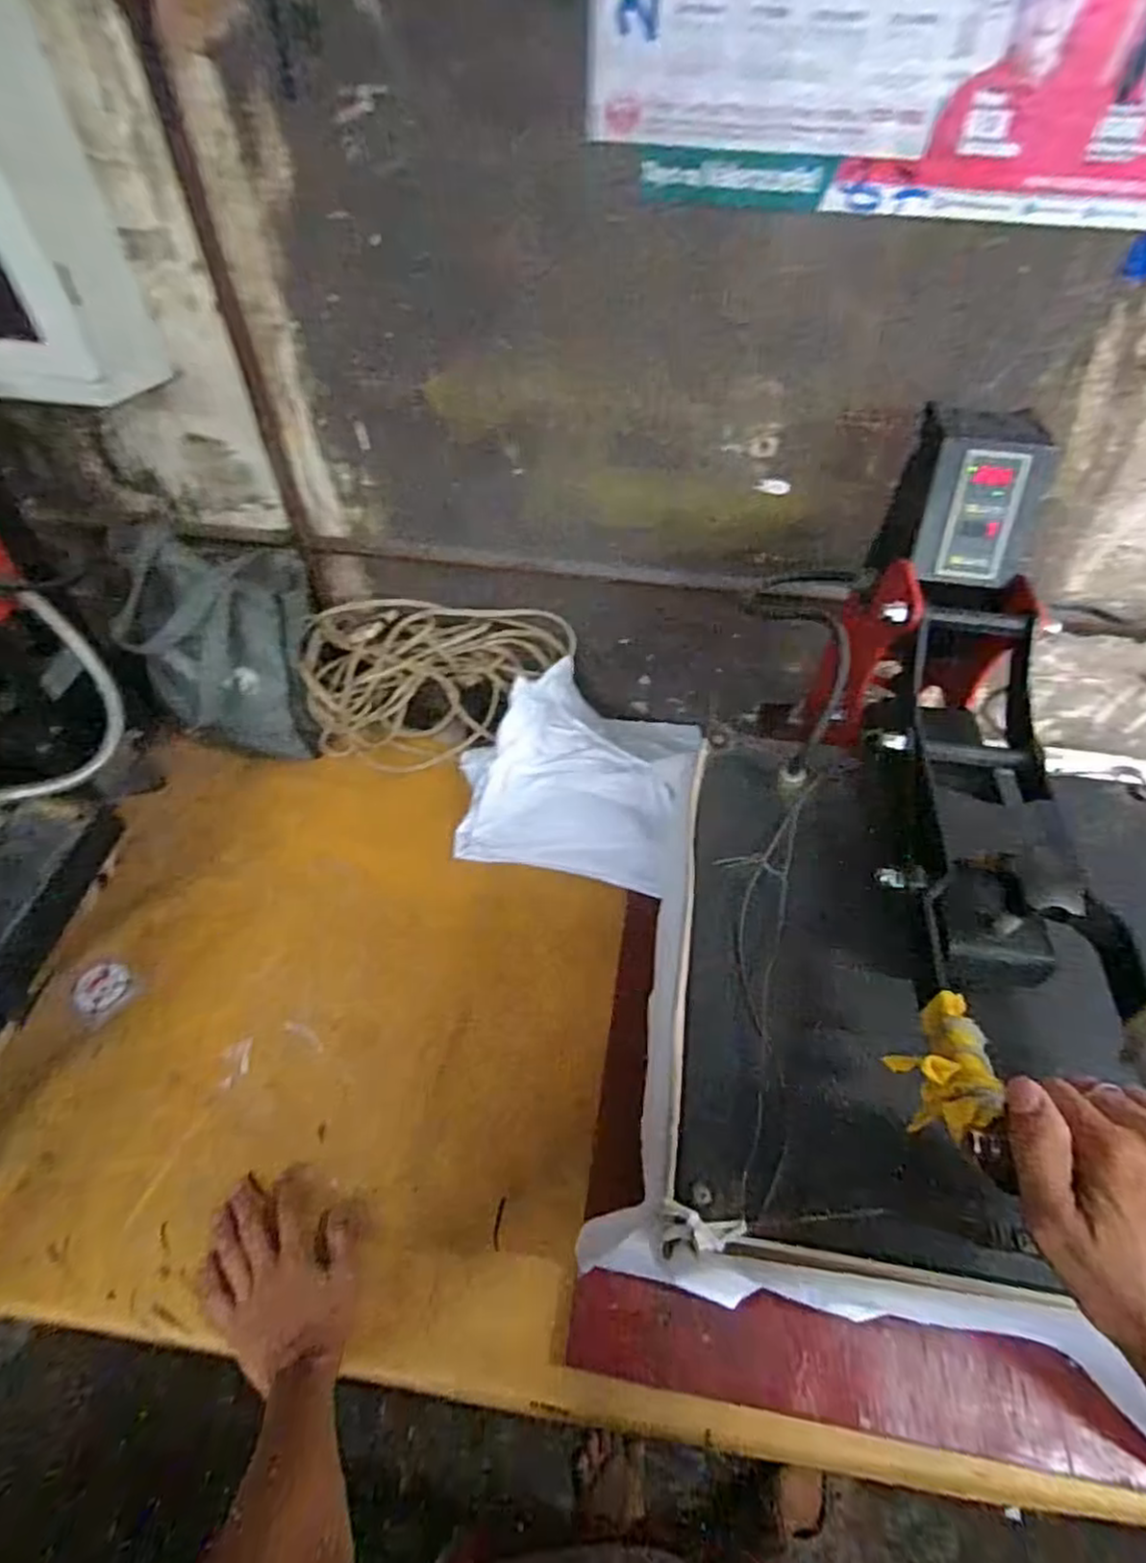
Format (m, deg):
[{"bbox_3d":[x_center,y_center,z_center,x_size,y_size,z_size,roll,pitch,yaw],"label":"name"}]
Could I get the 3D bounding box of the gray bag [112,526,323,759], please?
[{"bbox_3d":[-0.430,-0.164,0.881,0.214,0.268,0.132,-8,53,-8],"label":"gray bag"}]

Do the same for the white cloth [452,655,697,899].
[{"bbox_3d":[0.005,-0.020,0.905,0.296,0.096,0.287,11,53,7],"label":"white cloth"}]

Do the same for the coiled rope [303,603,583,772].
[{"bbox_3d":[-0.174,-0.132,0.960,0.339,0.151,0.169,2,52,1],"label":"coiled rope"}]

